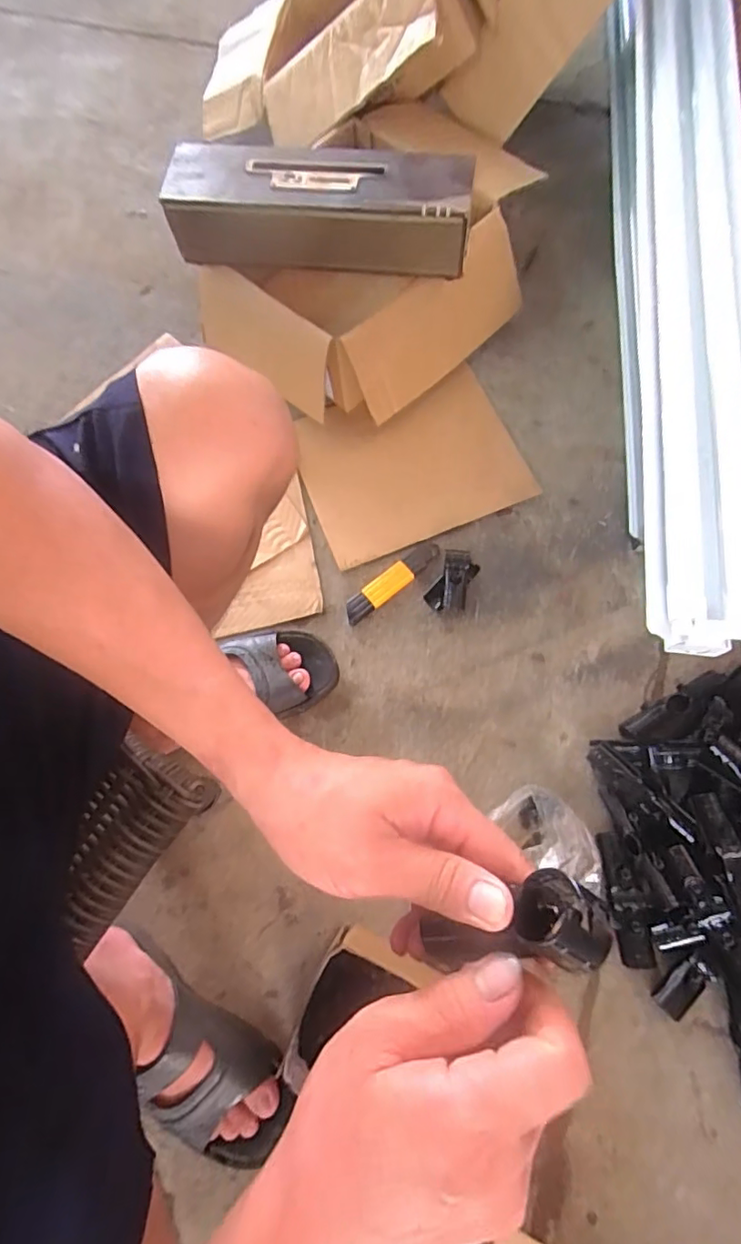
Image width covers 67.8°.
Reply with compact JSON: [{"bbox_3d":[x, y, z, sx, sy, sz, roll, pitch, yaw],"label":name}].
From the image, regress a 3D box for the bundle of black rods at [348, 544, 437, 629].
[{"bbox_3d":[0.028,-0.054,0.729,0.149,0.016,0.032,-38,76,-10],"label":"bundle of black rods"}]

